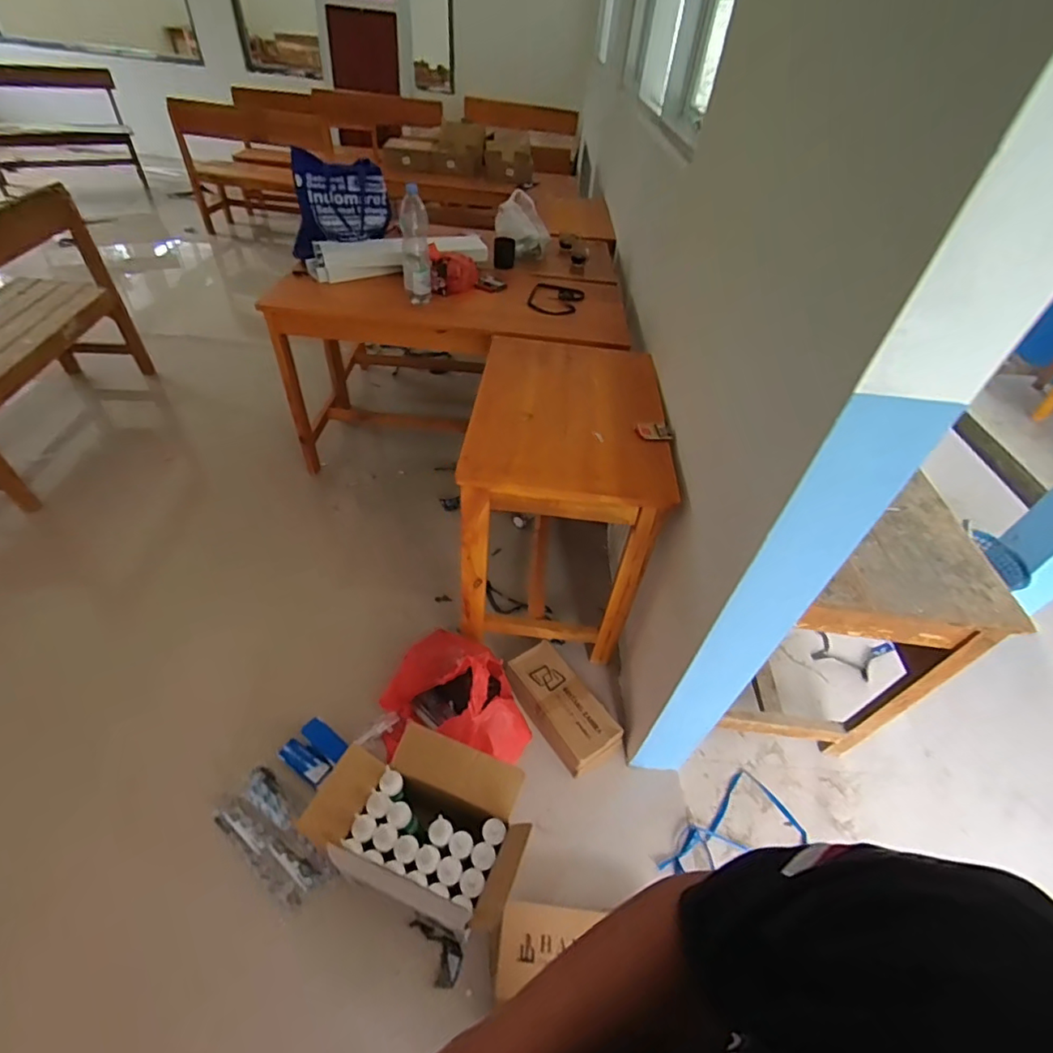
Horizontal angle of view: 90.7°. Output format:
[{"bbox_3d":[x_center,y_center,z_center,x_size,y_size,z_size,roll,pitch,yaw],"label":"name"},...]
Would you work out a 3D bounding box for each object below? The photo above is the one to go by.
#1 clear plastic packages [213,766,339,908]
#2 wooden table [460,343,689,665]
[{"bbox_3d":[-0.593,0.730,1.230,0.318,0.024,0.138,32,50,23],"label":"clear plastic packages"},{"bbox_3d":[0.092,-0.094,1.585,0.489,0.637,0.653,6,45,-1],"label":"wooden table"}]

